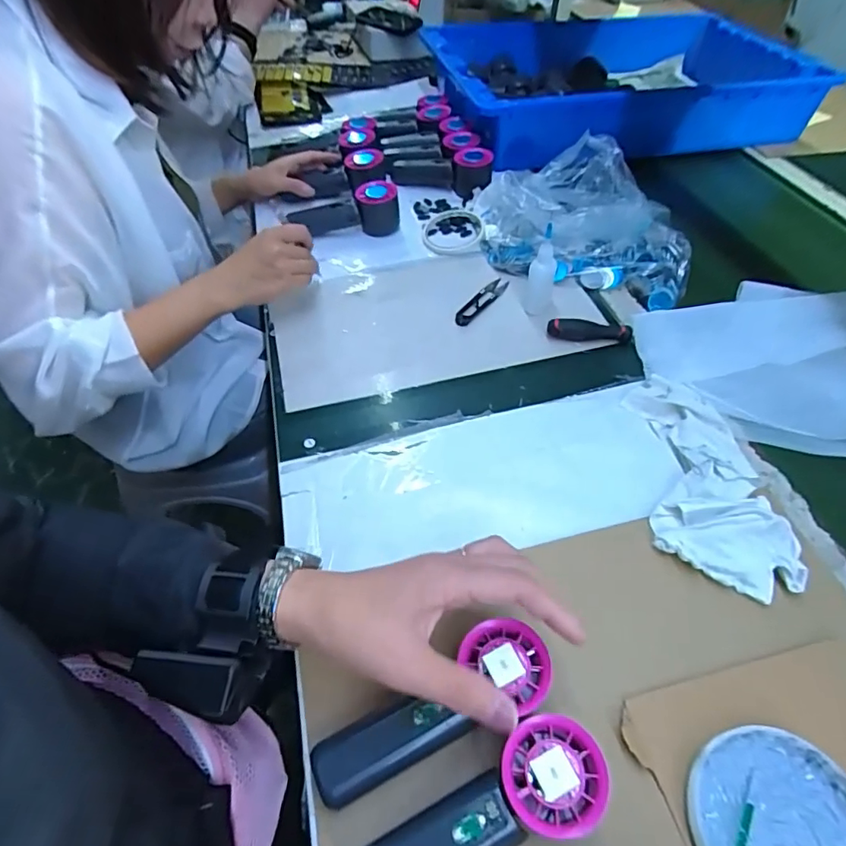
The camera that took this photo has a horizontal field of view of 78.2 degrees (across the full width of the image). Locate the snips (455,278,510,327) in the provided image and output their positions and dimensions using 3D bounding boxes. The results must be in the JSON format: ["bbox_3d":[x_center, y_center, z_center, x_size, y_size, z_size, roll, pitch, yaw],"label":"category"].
[{"bbox_3d":[0.071,-0.151,0.638,0.021,0.013,0.100,30,57,24],"label":"snips"}]

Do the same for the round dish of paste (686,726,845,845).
[{"bbox_3d":[0.209,0.237,0.304,0.098,0.017,0.098,4,50,4],"label":"round dish of paste"}]

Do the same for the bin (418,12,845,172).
[{"bbox_3d":[0.342,-0.657,0.987,0.640,0.107,0.442,-9,50,-7],"label":"bin"}]

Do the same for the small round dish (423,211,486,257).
[{"bbox_3d":[0.043,-0.273,0.736,0.081,0.016,0.095,6,50,6],"label":"small round dish"}]

